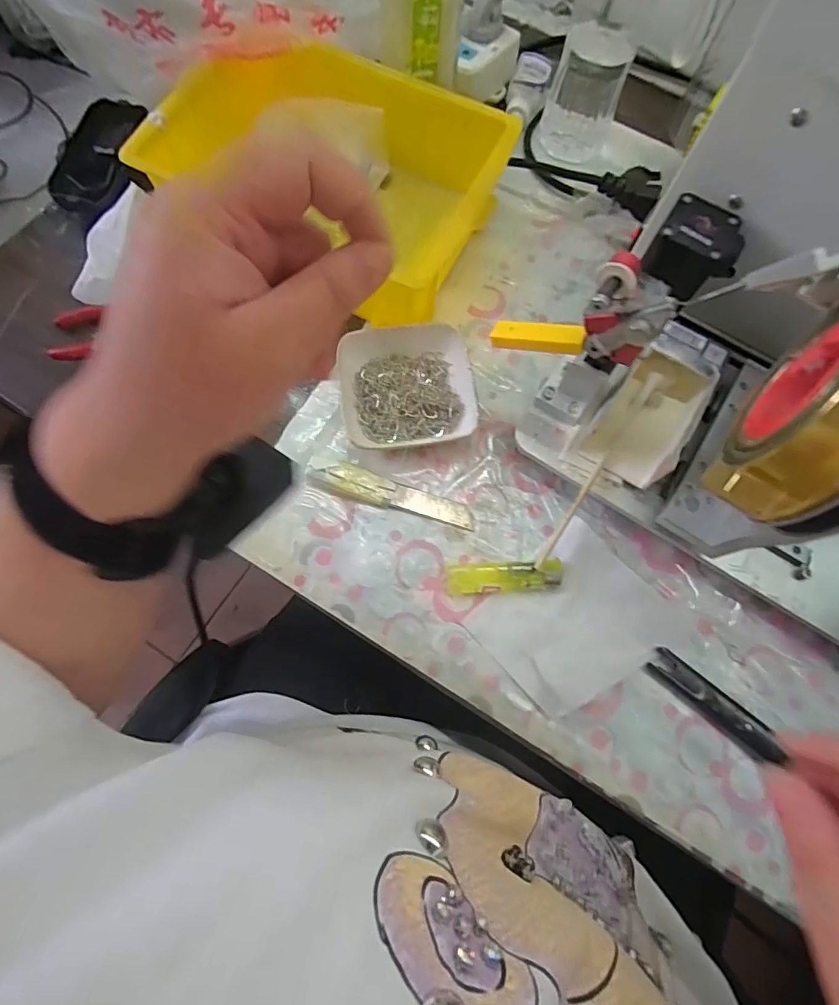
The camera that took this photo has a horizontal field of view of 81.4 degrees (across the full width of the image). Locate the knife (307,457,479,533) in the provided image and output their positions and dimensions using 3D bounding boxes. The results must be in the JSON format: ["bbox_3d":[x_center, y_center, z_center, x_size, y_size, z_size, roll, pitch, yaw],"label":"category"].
[{"bbox_3d":[-0.019,-0.007,0.348,0.120,0.012,0.023,15,74,2],"label":"knife"}]

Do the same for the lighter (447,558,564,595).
[{"bbox_3d":[0.058,0.050,0.334,0.077,0.011,0.021,-3,74,-3],"label":"lighter"}]

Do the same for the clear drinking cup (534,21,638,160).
[{"bbox_3d":[0.146,-0.362,0.426,0.059,0.073,0.059,1,74,-2],"label":"clear drinking cup"}]

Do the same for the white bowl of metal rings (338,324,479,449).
[{"bbox_3d":[-0.010,-0.087,0.369,0.096,0.021,0.094,-9,74,-5],"label":"white bowl of metal rings"}]

